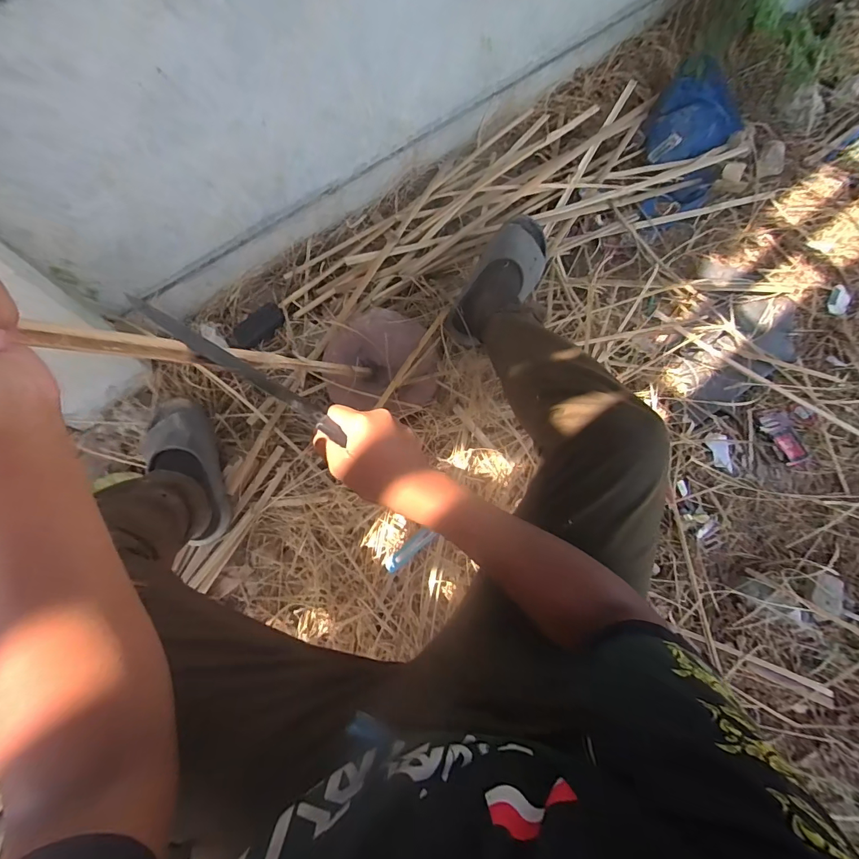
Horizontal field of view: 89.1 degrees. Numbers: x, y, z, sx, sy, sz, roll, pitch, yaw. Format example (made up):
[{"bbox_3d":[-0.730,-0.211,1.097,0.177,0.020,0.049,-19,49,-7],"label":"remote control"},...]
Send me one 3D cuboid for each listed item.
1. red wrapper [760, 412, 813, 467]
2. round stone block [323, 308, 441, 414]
[{"bbox_3d":[0.656,0.018,0.807,0.057,0.017,0.106,-12,74,-5],"label":"red wrapper"},{"bbox_3d":[-0.087,-0.117,0.788,0.203,0.069,0.192,0,73,-1],"label":"round stone block"}]

